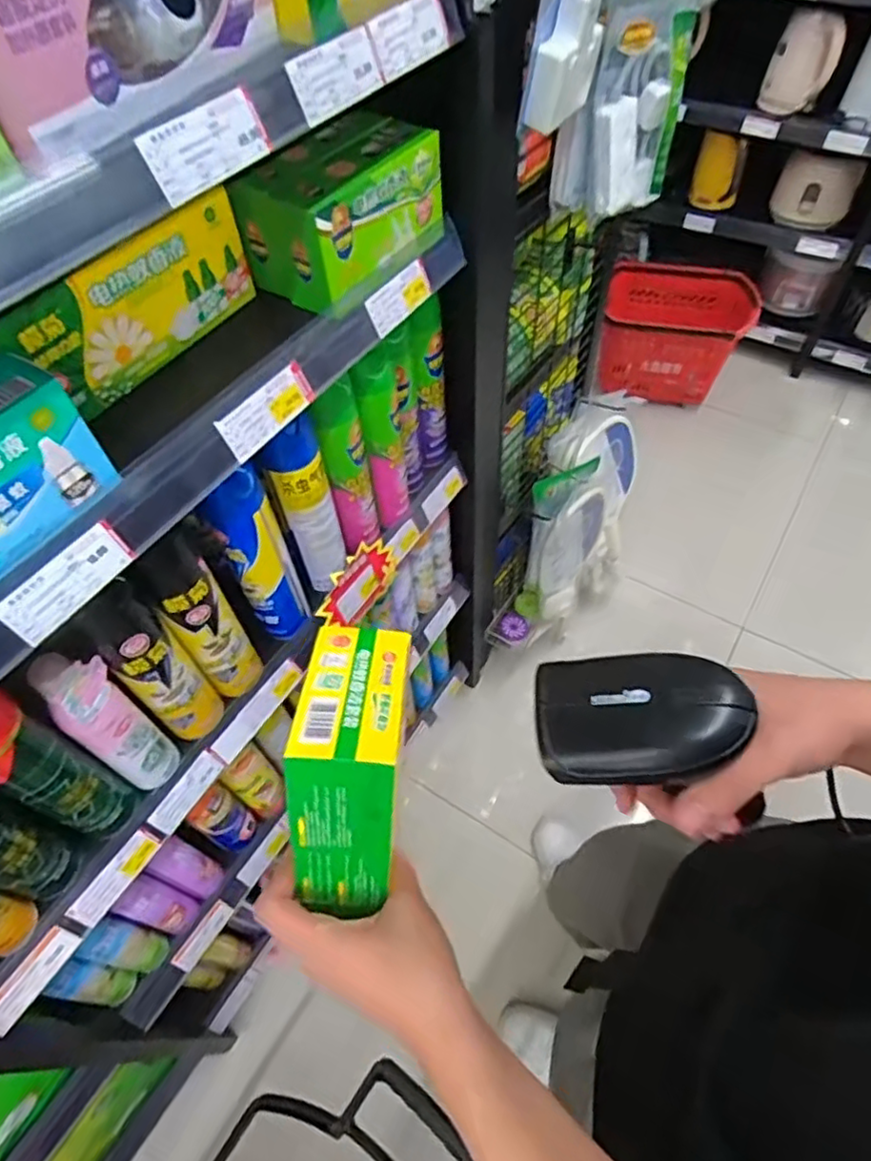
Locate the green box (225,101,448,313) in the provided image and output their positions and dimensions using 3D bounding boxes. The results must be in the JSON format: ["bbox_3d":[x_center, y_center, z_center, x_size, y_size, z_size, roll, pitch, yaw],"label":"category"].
[{"bbox_3d":[-0.088,-0.359,0.617,0.114,0.099,0.195,27,61,20],"label":"green box"}]

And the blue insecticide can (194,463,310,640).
[{"bbox_3d":[-0.196,-0.027,0.706,0.067,0.281,0.054,-20,57,-11],"label":"blue insecticide can"}]

